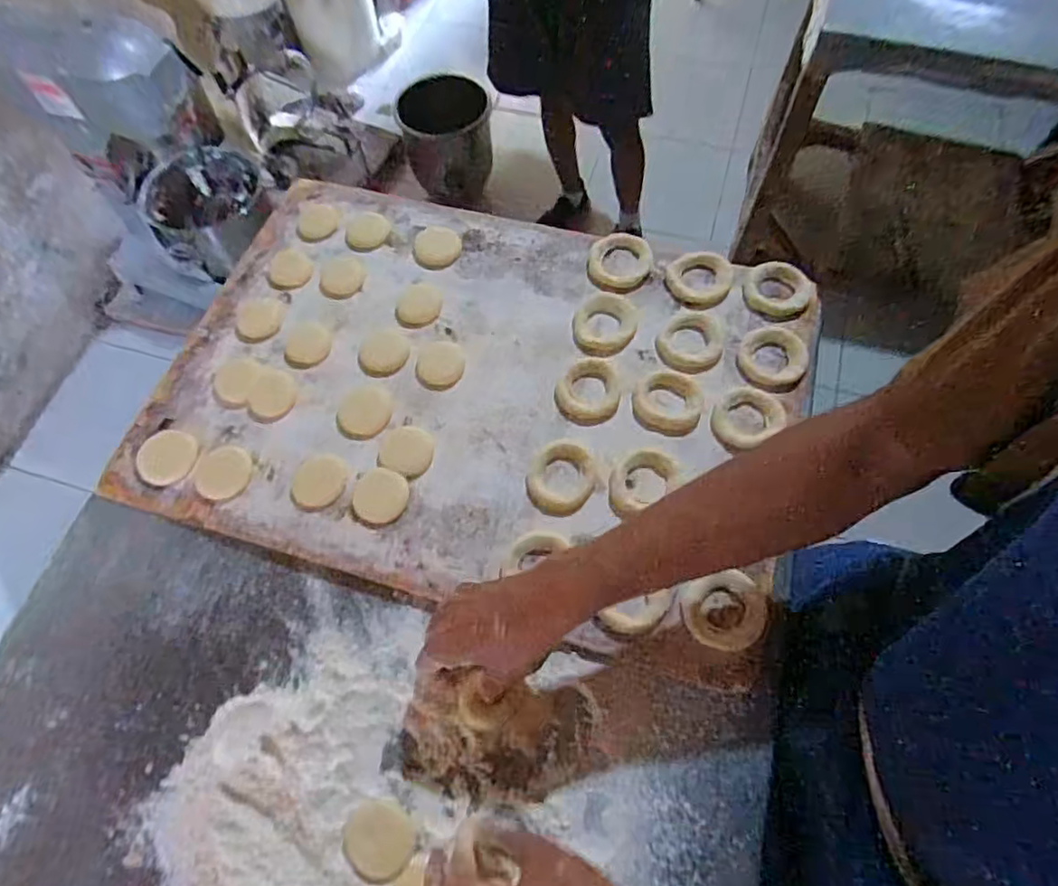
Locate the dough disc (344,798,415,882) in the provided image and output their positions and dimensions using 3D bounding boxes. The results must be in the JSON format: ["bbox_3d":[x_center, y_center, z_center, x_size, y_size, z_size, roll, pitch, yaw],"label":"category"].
[{"bbox_3d":[-0.107,0.284,0.464,0.048,0.004,0.049,7,54,-10],"label":"dough disc"}]

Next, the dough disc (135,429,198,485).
[{"bbox_3d":[-0.336,0.013,0.596,0.055,0.005,0.053,-1,64,1],"label":"dough disc"}]

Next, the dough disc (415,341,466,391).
[{"bbox_3d":[-0.086,-0.076,0.629,0.045,0.006,0.055,3,64,3],"label":"dough disc"}]

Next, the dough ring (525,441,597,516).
[{"bbox_3d":[0.028,0.029,0.566,0.058,0.009,0.069,6,64,4],"label":"dough ring"}]

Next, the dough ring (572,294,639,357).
[{"bbox_3d":[0.075,-0.118,0.635,0.062,0.014,0.071,-2,64,1],"label":"dough ring"}]

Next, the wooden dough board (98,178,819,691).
[{"bbox_3d":[-0.054,-0.061,0.621,0.589,0.023,0.409,15,65,9],"label":"wooden dough board"}]

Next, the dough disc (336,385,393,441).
[{"bbox_3d":[-0.155,-0.029,0.608,0.050,0.004,0.056,12,65,8],"label":"dough disc"}]

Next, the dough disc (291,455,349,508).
[{"bbox_3d":[-0.188,0.034,0.578,0.047,0.004,0.049,-1,64,1],"label":"dough disc"}]

